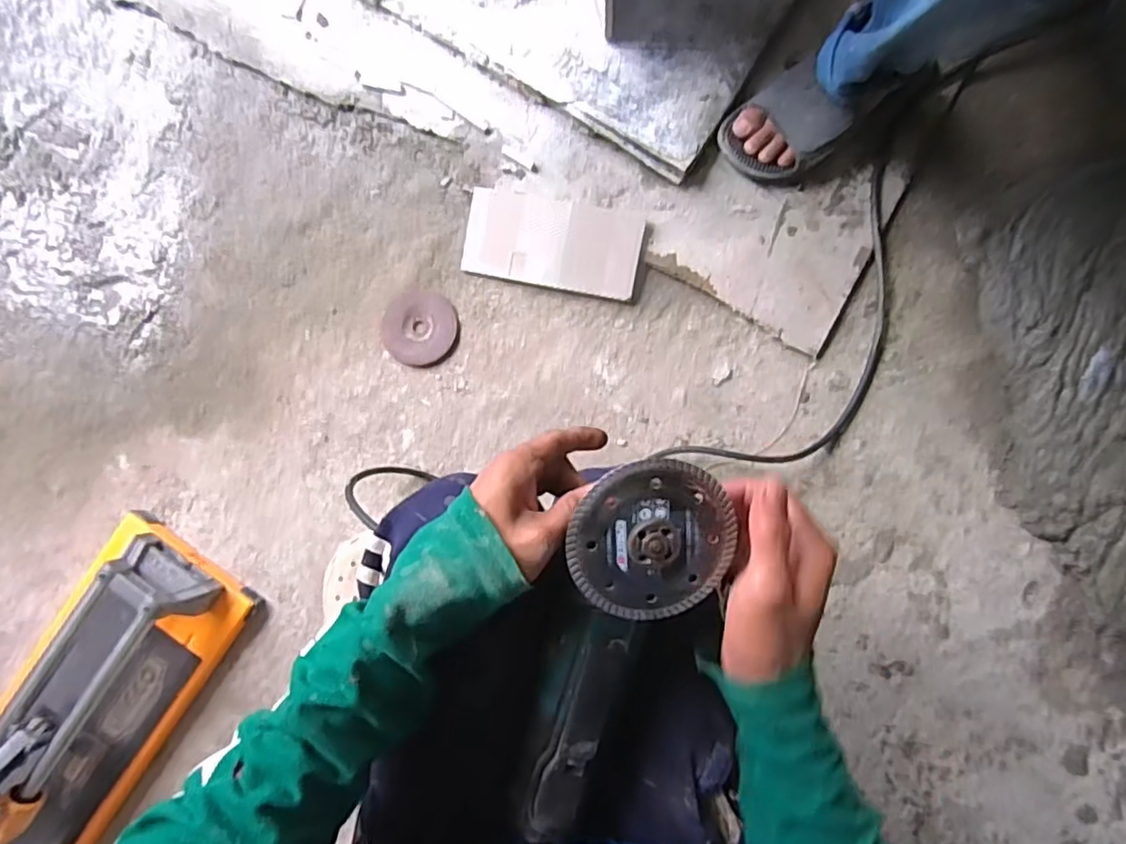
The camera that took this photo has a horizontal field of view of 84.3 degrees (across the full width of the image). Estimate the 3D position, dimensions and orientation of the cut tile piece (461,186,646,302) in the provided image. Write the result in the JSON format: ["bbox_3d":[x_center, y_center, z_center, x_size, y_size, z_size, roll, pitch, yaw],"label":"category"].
[{"bbox_3d":[-0.014,-0.226,0.788,0.221,0.011,0.106,12,102,8],"label":"cut tile piece"}]

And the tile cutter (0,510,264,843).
[{"bbox_3d":[-0.699,0.466,0.589,0.204,0.416,0.756,34,90,7],"label":"tile cutter"}]

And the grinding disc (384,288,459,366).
[{"bbox_3d":[-0.186,-0.122,0.806,0.094,0.004,0.094,0,86,6],"label":"grinding disc"}]

